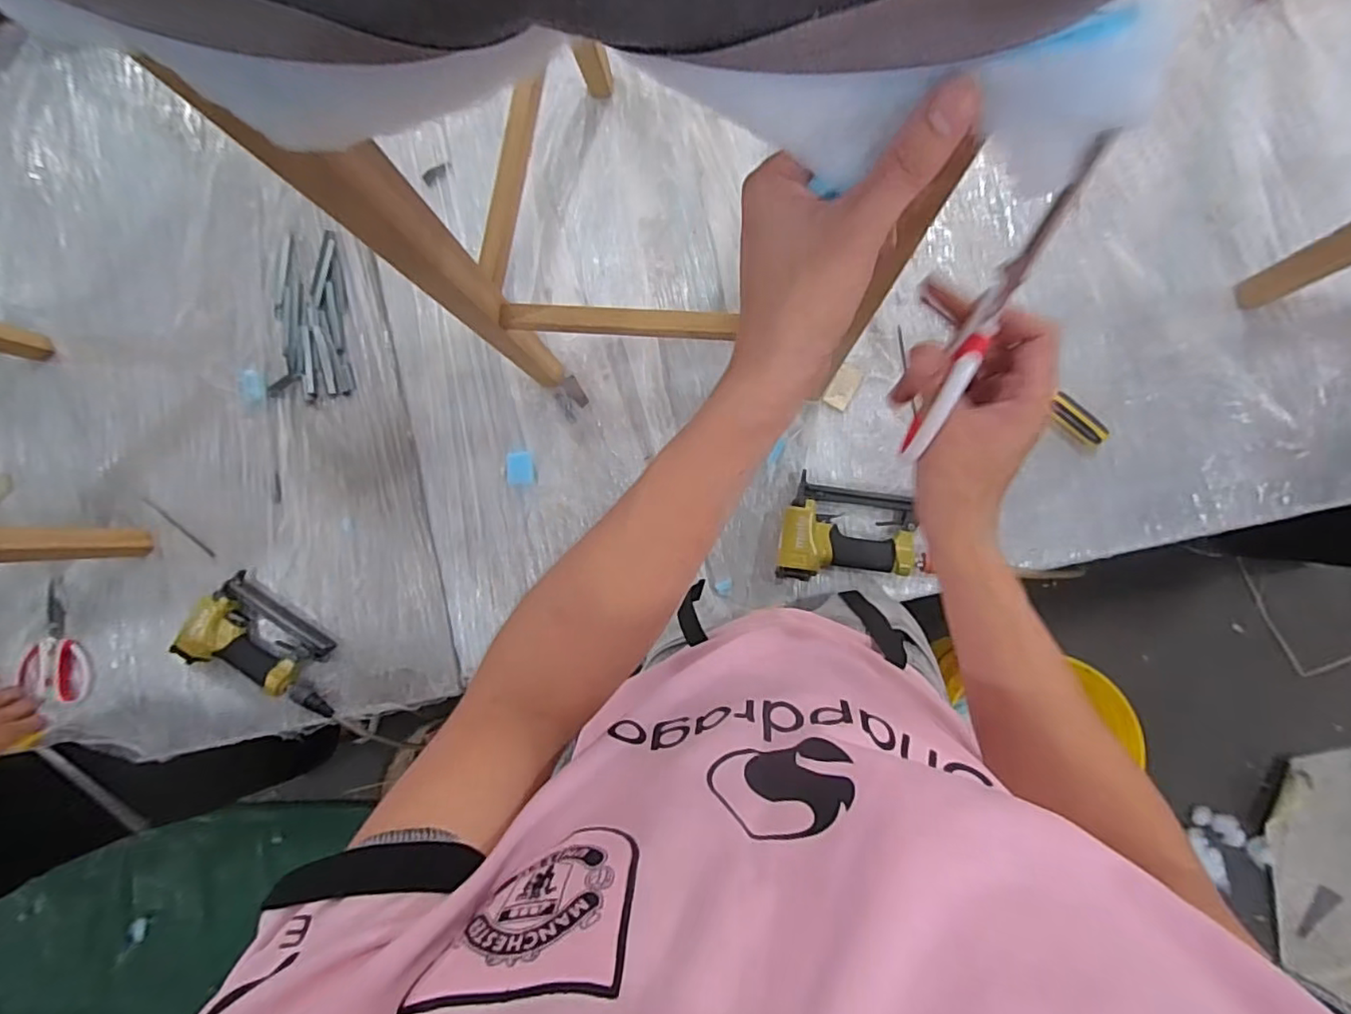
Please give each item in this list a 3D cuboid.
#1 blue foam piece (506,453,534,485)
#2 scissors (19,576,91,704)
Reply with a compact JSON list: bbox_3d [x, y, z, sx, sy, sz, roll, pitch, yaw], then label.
[{"bbox_3d":[-0.212,-0.052,0.819,0.038,0.010,0.044,0,86,6],"label":"blue foam piece"},{"bbox_3d":[-0.896,0.197,0.858,0.075,0.023,0.167,-18,84,4],"label":"scissors"}]

